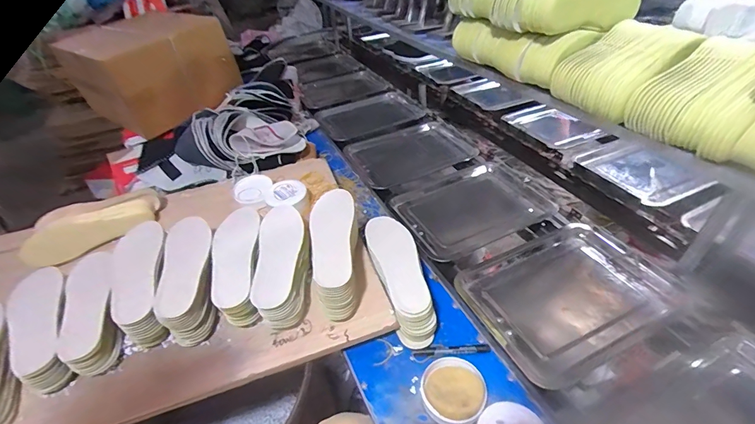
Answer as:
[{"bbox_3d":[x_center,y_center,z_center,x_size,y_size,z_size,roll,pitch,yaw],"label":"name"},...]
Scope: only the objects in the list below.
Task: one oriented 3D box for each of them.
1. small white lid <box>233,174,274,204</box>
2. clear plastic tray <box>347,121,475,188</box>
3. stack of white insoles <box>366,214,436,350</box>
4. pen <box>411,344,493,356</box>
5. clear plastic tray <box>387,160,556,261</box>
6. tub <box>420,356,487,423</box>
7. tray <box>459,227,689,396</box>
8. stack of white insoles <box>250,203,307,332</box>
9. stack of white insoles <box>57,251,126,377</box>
[{"bbox_3d":[-0.319,-0.065,0.989,0.098,0.028,0.108,-10,39,-6],"label":"small white lid"},{"bbox_3d":[0.093,-0.179,1.202,0.344,0.067,0.286,-19,41,-17],"label":"clear plastic tray"},{"bbox_3d":[0.039,0.126,0.776,0.087,0.126,0.264,-10,39,-7],"label":"stack of white insoles"},{"bbox_3d":[0.136,0.252,0.697,0.138,0.014,0.020,-4,39,1],"label":"pen"},{"bbox_3d":[0.214,-0.008,0.972,0.363,0.065,0.287,-19,41,-17],"label":"clear plastic tray"},{"bbox_3d":[0.122,0.290,0.624,0.095,0.052,0.102,-3,39,2],"label":"tub"},{"bbox_3d":[0.361,0.166,0.740,0.348,0.063,0.259,-20,41,-18],"label":"tray"},{"bbox_3d":[-0.184,0.086,0.748,0.089,0.090,0.274,-7,53,-3],"label":"stack of white insoles"},{"bbox_3d":[-0.548,0.184,0.741,0.104,0.084,0.270,-26,43,-24],"label":"stack of white insoles"}]

